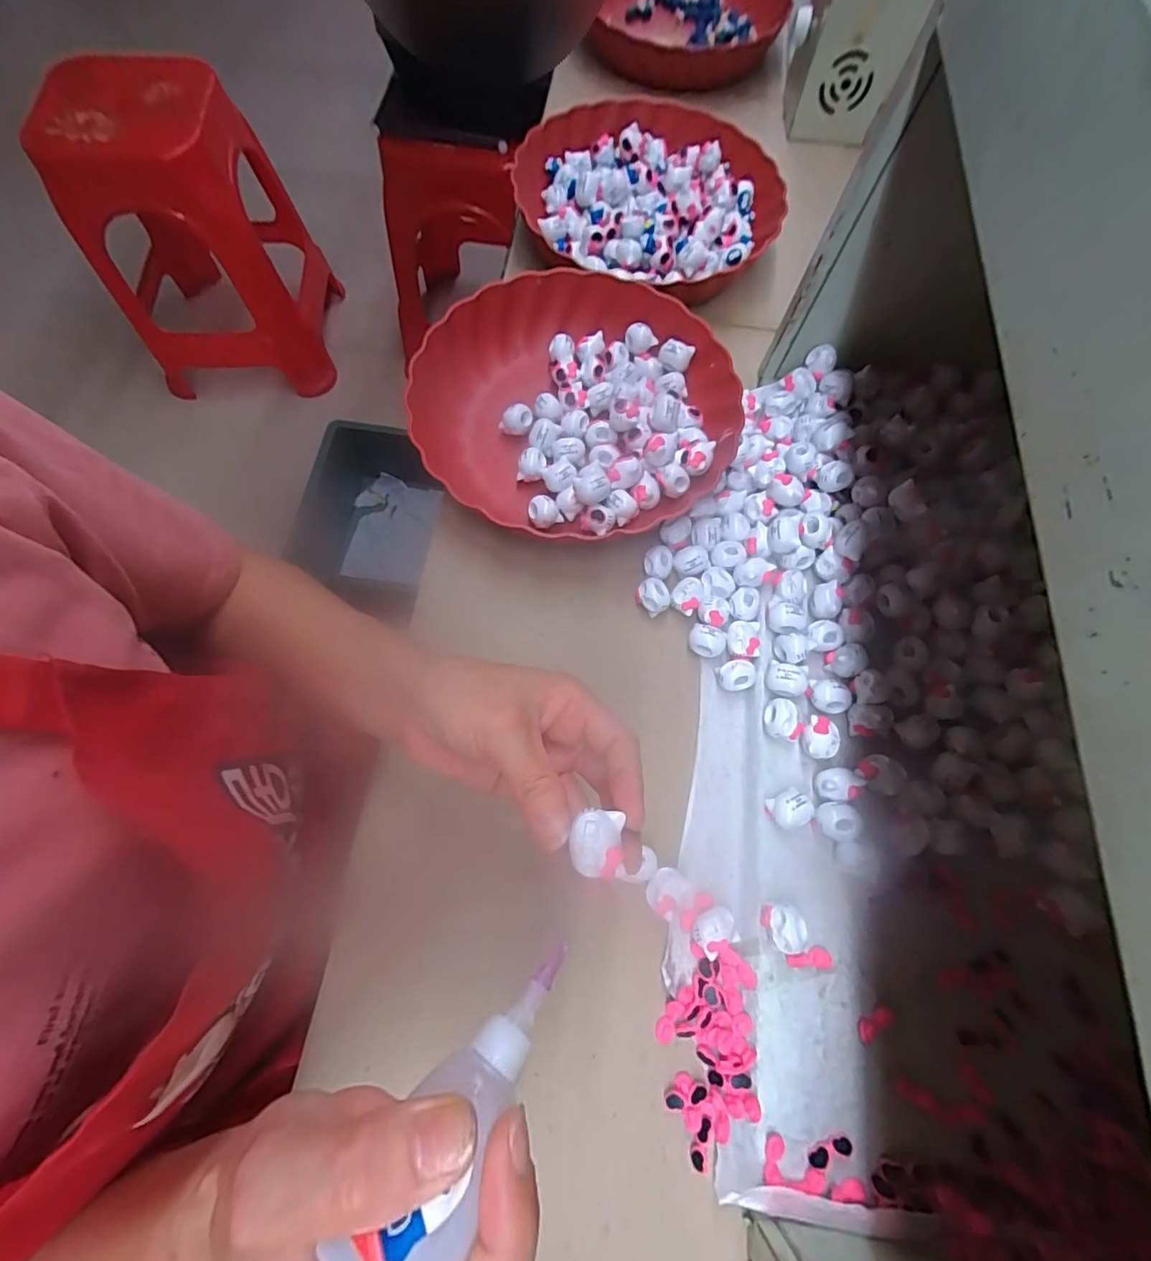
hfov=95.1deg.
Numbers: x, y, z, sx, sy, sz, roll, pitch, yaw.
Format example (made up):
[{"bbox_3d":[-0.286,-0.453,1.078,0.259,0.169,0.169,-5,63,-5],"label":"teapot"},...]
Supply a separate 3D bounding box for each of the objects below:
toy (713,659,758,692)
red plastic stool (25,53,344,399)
[{"bbox_3d":[0.111,0.031,0.364,0.025,0.016,0.019,-6,71,-1],"label":"toy"},{"bbox_3d":[-0.813,-0.855,1.148,0.347,0.524,0.407,2,71,-2],"label":"red plastic stool"}]

